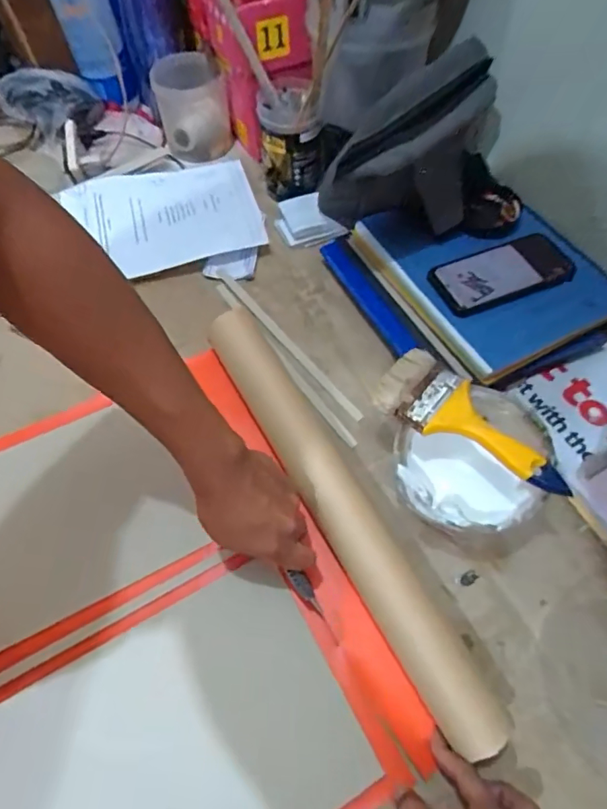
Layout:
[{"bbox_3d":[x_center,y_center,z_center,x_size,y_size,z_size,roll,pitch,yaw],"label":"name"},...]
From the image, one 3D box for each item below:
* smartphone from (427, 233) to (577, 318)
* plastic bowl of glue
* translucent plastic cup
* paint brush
[{"bbox_3d":[0.247,-0.158,0.587,0.166,0.013,0.088,-20,58,-14],"label":"smartphone"},{"bbox_3d":[0.165,0.067,0.477,0.152,0.075,0.124,-24,62,-12],"label":"plastic bowl of glue"},{"bbox_3d":[-0.181,-0.488,0.786,0.110,0.107,0.119,-10,60,-4],"label":"translucent plastic cup"},{"bbox_3d":[0.160,0.018,0.454,0.186,0.015,0.069,35,62,21],"label":"paint brush"}]

